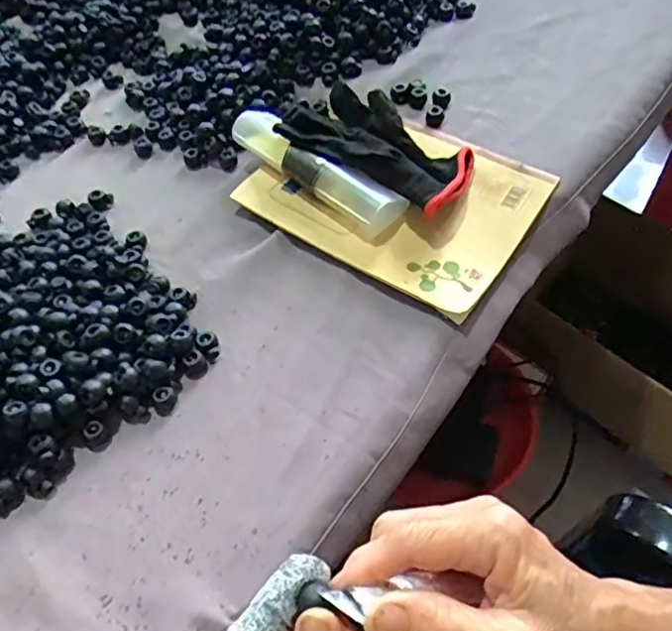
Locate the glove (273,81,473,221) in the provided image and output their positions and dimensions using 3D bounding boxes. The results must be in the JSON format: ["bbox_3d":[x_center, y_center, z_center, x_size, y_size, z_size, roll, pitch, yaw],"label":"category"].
[{"bbox_3d":[0.034,-0.131,0.473,0.145,0.034,0.083,28,61,21],"label":"glove"}]

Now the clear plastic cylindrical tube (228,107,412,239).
[{"bbox_3d":[-0.017,-0.112,0.474,0.156,0.025,0.033,38,65,26],"label":"clear plastic cylindrical tube"}]

